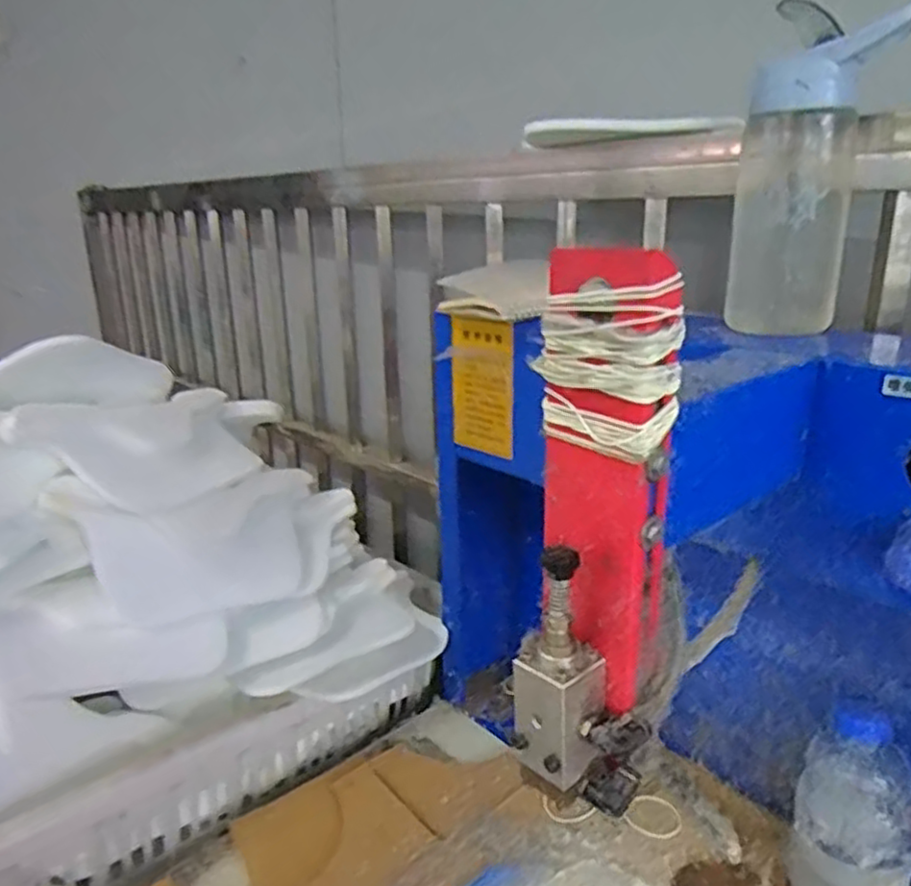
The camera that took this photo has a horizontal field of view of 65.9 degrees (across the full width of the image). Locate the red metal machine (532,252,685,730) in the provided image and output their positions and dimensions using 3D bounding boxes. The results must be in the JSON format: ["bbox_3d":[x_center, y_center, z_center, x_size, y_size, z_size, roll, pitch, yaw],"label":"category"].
[{"bbox_3d":[0.075,0.019,0.353,0.063,0.221,0.034,13,23,38],"label":"red metal machine"}]

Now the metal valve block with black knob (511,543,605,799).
[{"bbox_3d":[0.052,0.113,0.359,0.041,0.119,0.031,11,22,30],"label":"metal valve block with black knob"}]

